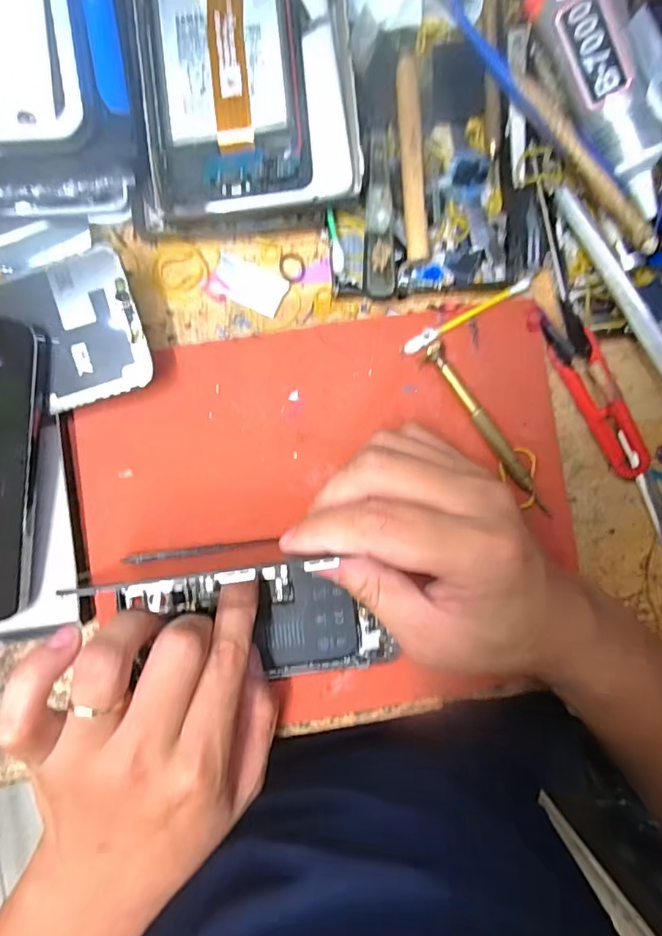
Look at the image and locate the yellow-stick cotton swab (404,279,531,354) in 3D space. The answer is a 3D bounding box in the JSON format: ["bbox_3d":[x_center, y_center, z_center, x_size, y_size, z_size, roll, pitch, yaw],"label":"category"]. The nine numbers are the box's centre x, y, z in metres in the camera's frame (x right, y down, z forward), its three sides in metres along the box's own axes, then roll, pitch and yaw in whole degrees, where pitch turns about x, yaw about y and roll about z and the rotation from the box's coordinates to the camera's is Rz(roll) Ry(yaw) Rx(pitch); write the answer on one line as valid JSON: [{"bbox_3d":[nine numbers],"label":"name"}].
[{"bbox_3d":[0.072,-0.081,0.275,0.074,0.005,0.007,-30,96,-2],"label":"yellow-stick cotton swab"}]

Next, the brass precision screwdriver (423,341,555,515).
[{"bbox_3d":[0.084,-0.020,0.276,0.009,0.011,0.109,-36,91,-2],"label":"brass precision screwdriver"}]

